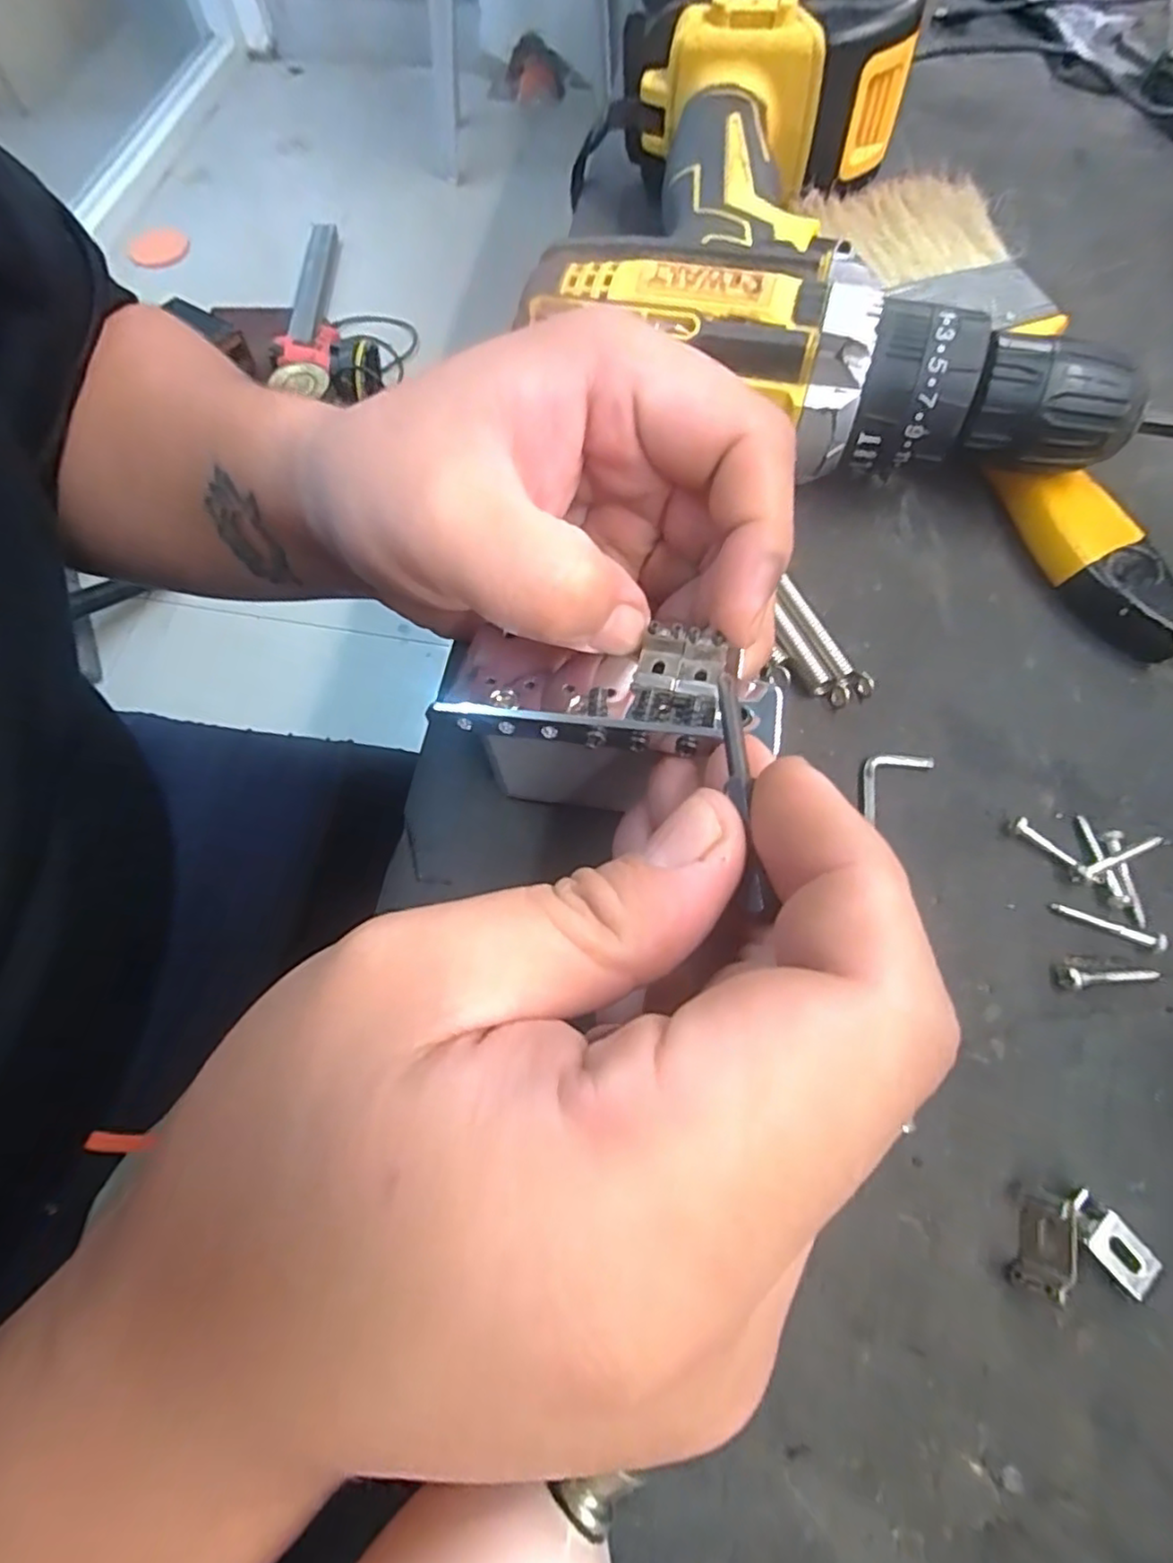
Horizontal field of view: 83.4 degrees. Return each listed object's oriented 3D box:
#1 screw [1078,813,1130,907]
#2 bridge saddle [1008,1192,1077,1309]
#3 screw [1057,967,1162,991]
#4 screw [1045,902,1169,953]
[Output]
[{"bbox_3d":[0.145,0.022,0.185,0.005,0.004,0.027,-5,67,0],"label":"screw"},{"bbox_3d":[0.104,0.105,0.149,0.008,0.010,0.020,23,69,10],"label":"bridge saddle"},{"bbox_3d":[0.138,0.050,0.173,0.027,0.006,0.006,-7,67,-1],"label":"screw"},{"bbox_3d":[0.141,0.039,0.178,0.028,0.005,0.004,25,70,12],"label":"screw"}]

